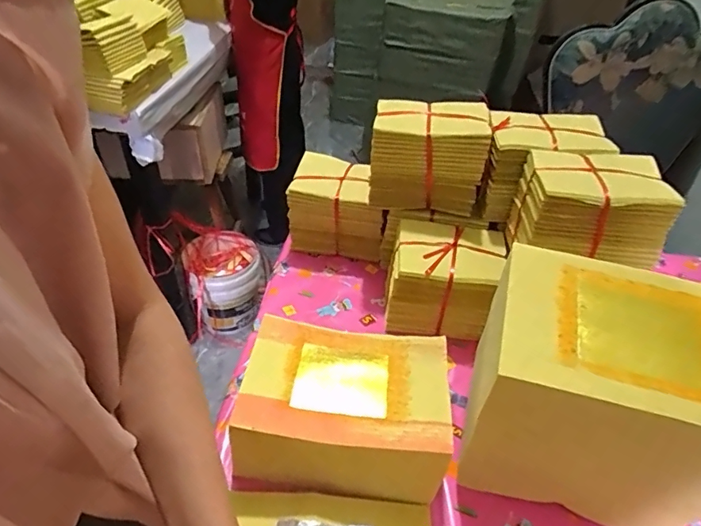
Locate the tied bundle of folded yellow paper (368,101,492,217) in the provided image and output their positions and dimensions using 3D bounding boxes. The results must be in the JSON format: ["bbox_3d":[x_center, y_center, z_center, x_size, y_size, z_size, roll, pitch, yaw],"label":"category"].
[{"bbox_3d":[0.118,-0.165,0.758,0.168,0.138,0.119,7,42,5],"label":"tied bundle of folded yellow paper"}]

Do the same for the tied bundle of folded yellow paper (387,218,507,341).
[{"bbox_3d":[0.144,0.027,0.746,0.158,0.128,0.124,10,42,8],"label":"tied bundle of folded yellow paper"}]

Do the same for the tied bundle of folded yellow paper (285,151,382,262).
[{"bbox_3d":[-0.020,-0.095,0.878,0.163,0.149,0.120,9,42,7],"label":"tied bundle of folded yellow paper"}]

